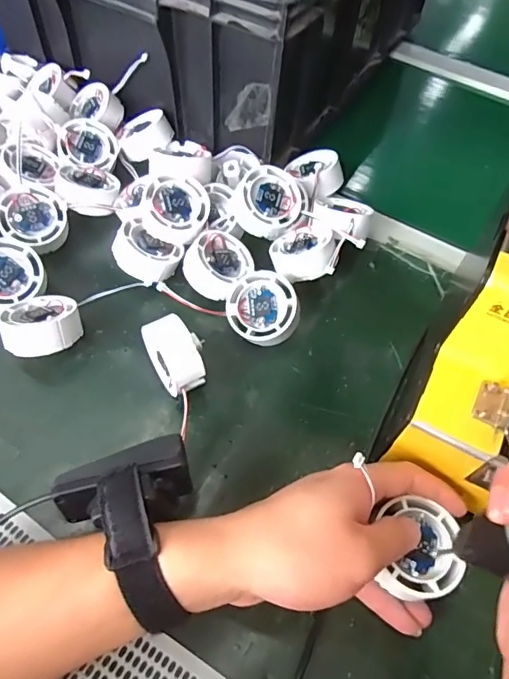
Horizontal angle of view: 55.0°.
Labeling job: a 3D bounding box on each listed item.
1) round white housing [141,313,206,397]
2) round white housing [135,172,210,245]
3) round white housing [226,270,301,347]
[{"bbox_3d":[-0.057,0.015,0.349,0.032,0.050,0.052,-27,63,-20],"label":"round white housing"},{"bbox_3d":[-0.066,-0.108,0.404,0.051,0.023,0.051,4,78,-18],"label":"round white housing"},{"bbox_3d":[0.008,-0.024,0.382,0.053,0.024,0.054,-2,80,13],"label":"round white housing"}]

